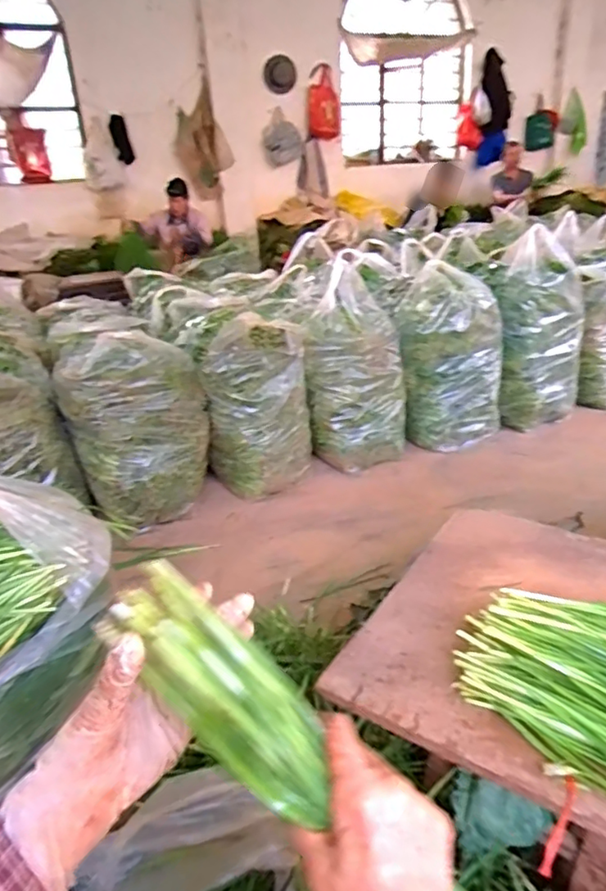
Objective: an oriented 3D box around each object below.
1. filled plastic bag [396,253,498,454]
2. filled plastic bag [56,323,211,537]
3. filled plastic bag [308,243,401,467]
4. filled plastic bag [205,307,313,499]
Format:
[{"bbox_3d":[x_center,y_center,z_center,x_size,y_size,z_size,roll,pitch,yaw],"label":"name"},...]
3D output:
[{"bbox_3d":[0.478,-0.271,1.826,0.320,0.526,0.226,6,27,19],"label":"filled plastic bag"},{"bbox_3d":[-0.464,-0.063,1.595,0.368,0.474,0.337,-10,26,-12],"label":"filled plastic bag"},{"bbox_3d":[0.130,-0.241,1.744,0.301,0.608,0.236,-12,16,-16],"label":"filled plastic bag"},{"bbox_3d":[-0.131,-0.114,1.618,0.198,0.486,0.254,14,30,32],"label":"filled plastic bag"}]

